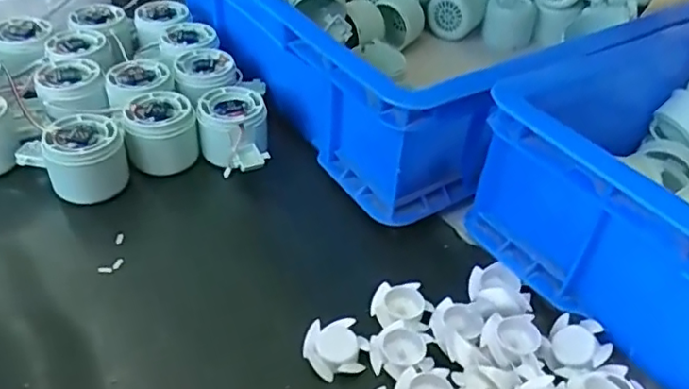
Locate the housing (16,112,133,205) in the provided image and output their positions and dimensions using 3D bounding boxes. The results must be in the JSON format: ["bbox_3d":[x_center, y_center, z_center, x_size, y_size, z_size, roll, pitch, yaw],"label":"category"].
[{"bbox_3d":[-0.218,-0.027,0.483,0.081,0.053,0.063,-13,44,-18],"label":"housing"}]

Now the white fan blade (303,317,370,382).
[{"bbox_3d":[-0.006,0.097,0.382,0.038,0.011,0.035,-11,44,-17],"label":"white fan blade"}]

